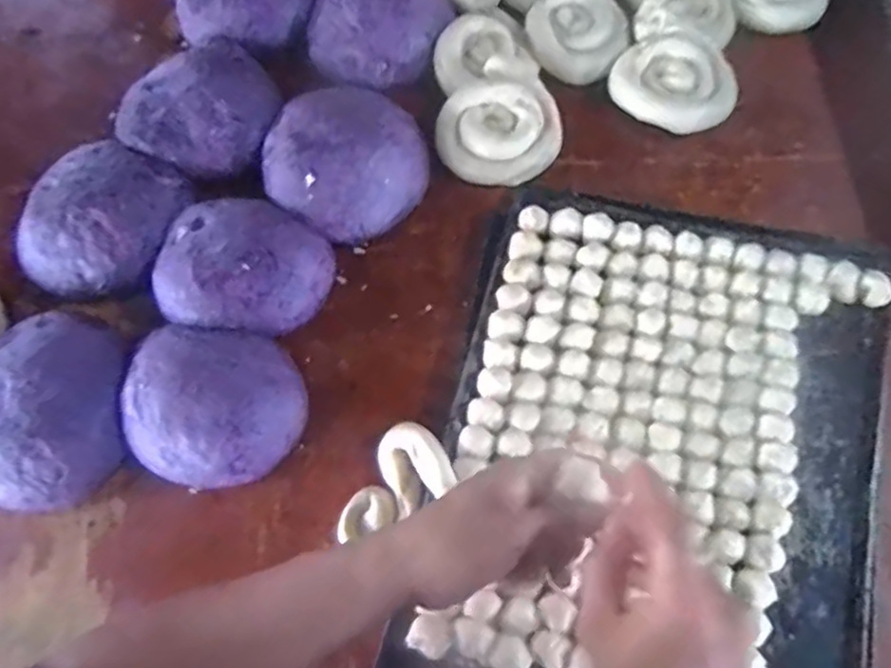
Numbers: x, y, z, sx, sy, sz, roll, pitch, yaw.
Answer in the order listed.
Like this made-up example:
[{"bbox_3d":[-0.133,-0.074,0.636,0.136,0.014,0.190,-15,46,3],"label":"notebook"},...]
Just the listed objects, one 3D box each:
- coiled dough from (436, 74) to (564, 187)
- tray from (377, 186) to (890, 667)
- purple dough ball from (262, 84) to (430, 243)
[{"bbox_3d":[0.055,-0.206,0.659,0.121,0.034,0.106,-10,69,1],"label":"coiled dough"},{"bbox_3d":[0.169,0.101,0.514,0.327,0.031,0.442,15,72,7],"label":"tray"},{"bbox_3d":[-0.097,-0.170,0.639,0.155,0.060,0.149,-2,69,4],"label":"purple dough ball"}]

